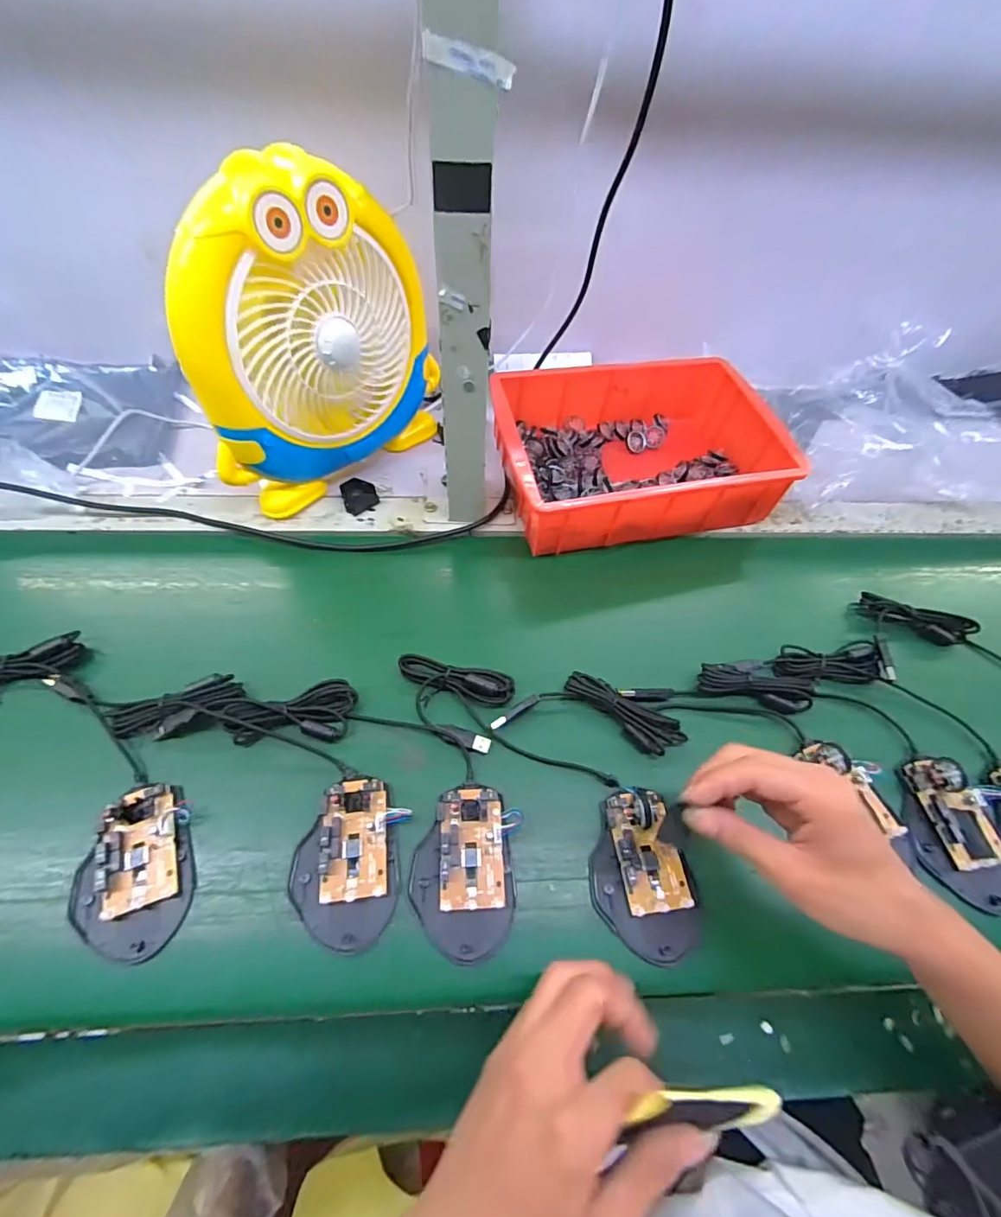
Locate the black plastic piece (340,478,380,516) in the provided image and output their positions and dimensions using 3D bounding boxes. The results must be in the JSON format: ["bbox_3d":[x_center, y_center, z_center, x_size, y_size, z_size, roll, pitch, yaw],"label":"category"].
[{"bbox_3d":[-0.153,-0.124,0.549,0.037,0.019,0.031,-12,57,-11],"label":"black plastic piece"}]

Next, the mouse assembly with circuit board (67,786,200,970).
[{"bbox_3d":[-0.253,0.178,0.343,0.073,0.020,0.106,-13,57,-13],"label":"mouse assembly with circuit board"}]

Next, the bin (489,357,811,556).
[{"bbox_3d":[0.146,-0.177,0.561,0.292,0.089,0.201,-10,60,-10],"label":"bin"}]

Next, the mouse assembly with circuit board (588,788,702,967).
[{"bbox_3d":[0.102,0.182,0.352,0.071,0.033,0.104,3,55,-2],"label":"mouse assembly with circuit board"}]

